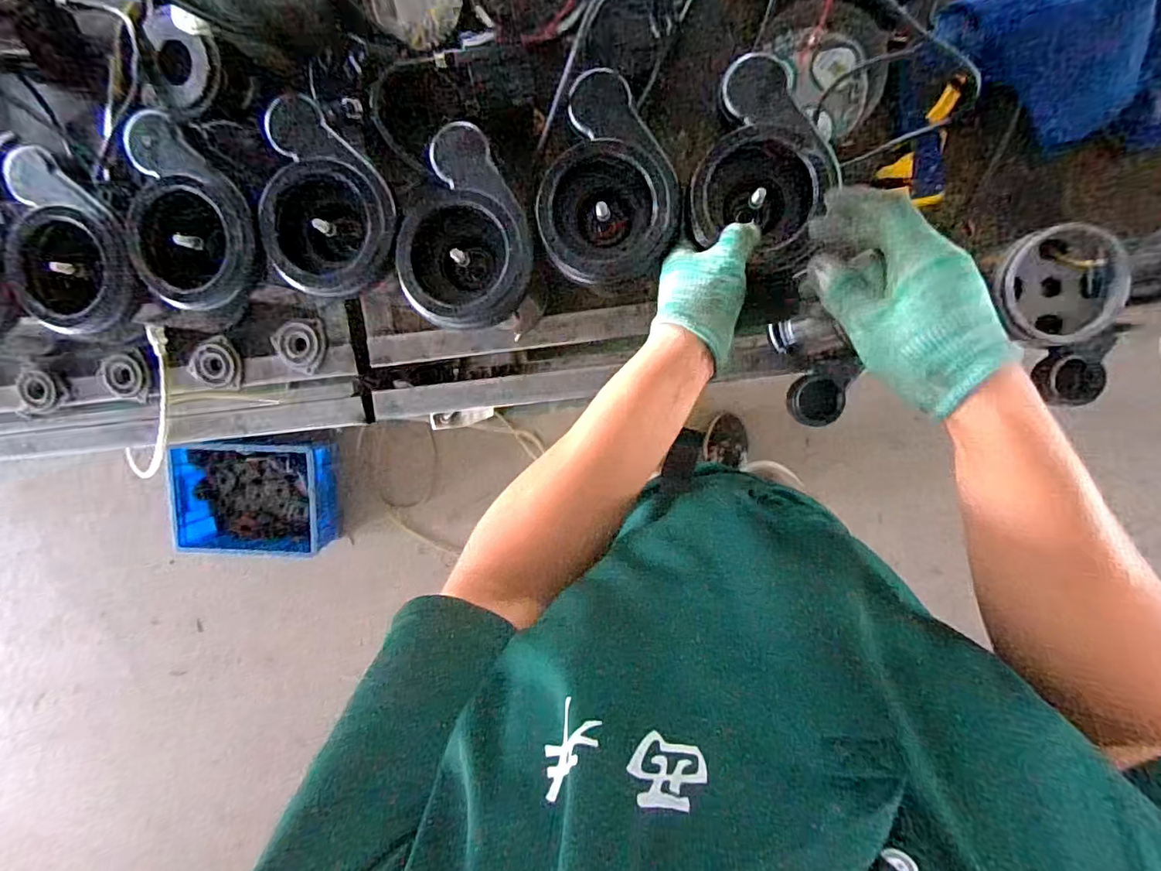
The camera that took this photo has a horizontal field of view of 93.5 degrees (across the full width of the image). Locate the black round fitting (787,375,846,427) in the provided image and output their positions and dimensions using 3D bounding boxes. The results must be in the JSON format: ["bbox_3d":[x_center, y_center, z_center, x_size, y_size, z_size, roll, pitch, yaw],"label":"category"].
[{"bbox_3d":[0.256,-0.038,0.597,0.055,0.020,0.055,1,98,4],"label":"black round fitting"}]

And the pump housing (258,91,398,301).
[{"bbox_3d":[-0.228,-0.214,0.493,0.118,0.058,0.169,-11,97,6],"label":"pump housing"}]

